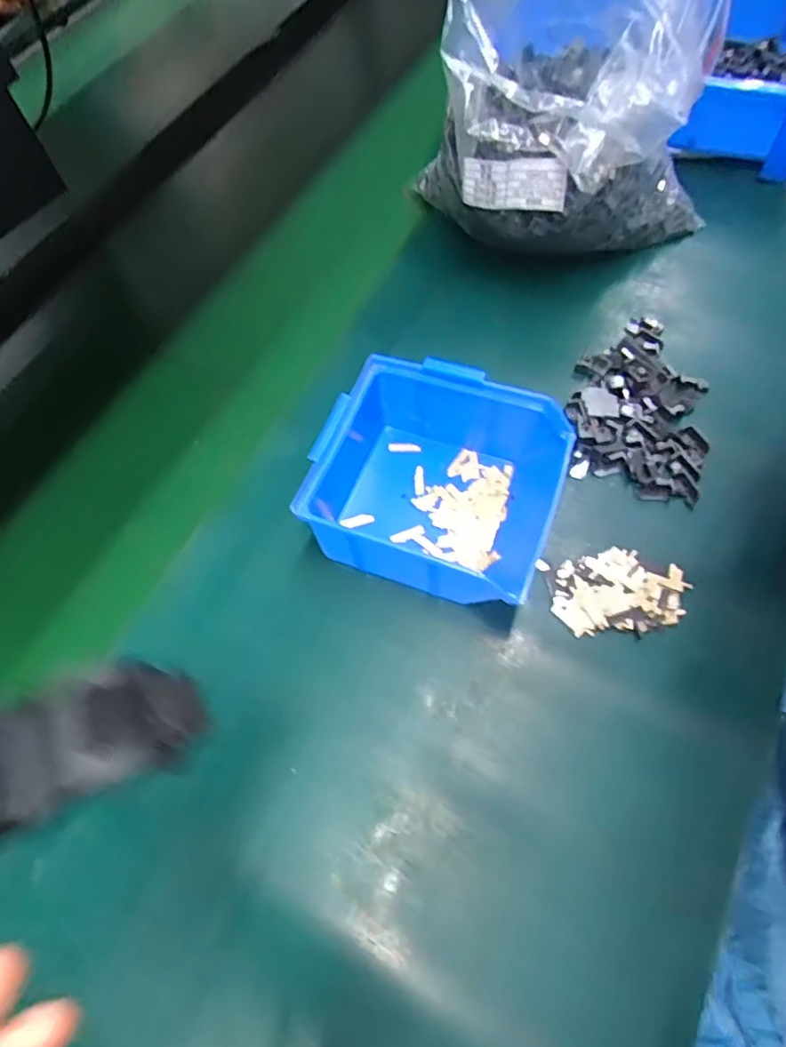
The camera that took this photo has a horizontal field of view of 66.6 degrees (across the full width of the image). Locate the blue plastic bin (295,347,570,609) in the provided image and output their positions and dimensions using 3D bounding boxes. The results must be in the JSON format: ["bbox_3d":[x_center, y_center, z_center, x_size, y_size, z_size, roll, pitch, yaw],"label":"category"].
[{"bbox_3d":[0.020,-0.028,0.372,0.157,0.062,0.135,17,66,14],"label":"blue plastic bin"}]

